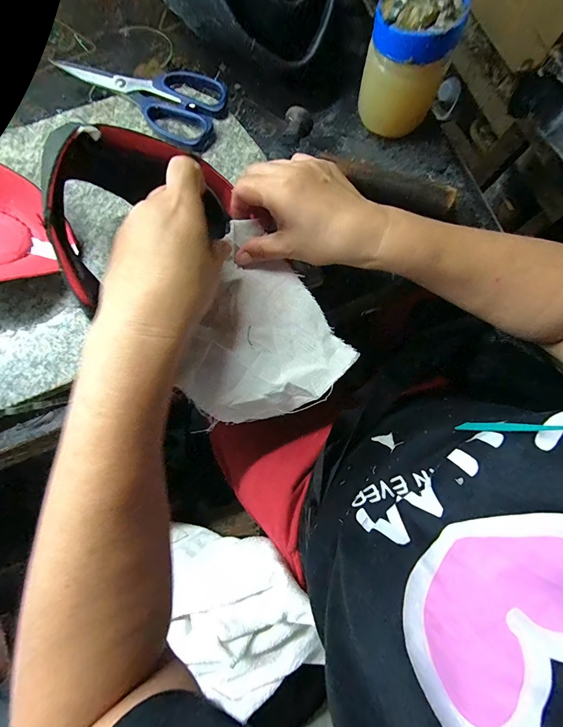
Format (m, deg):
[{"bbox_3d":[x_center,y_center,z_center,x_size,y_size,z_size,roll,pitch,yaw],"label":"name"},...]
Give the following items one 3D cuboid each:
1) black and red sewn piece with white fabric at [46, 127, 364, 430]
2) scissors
[{"bbox_3d":[-0.068,-0.074,0.256,0.146,0.079,0.268,-37,83,-7],"label":"black and red sewn piece with white fabric"},{"bbox_3d":[-0.147,-0.279,0.341,0.170,0.008,0.079,18,80,2],"label":"scissors"}]

